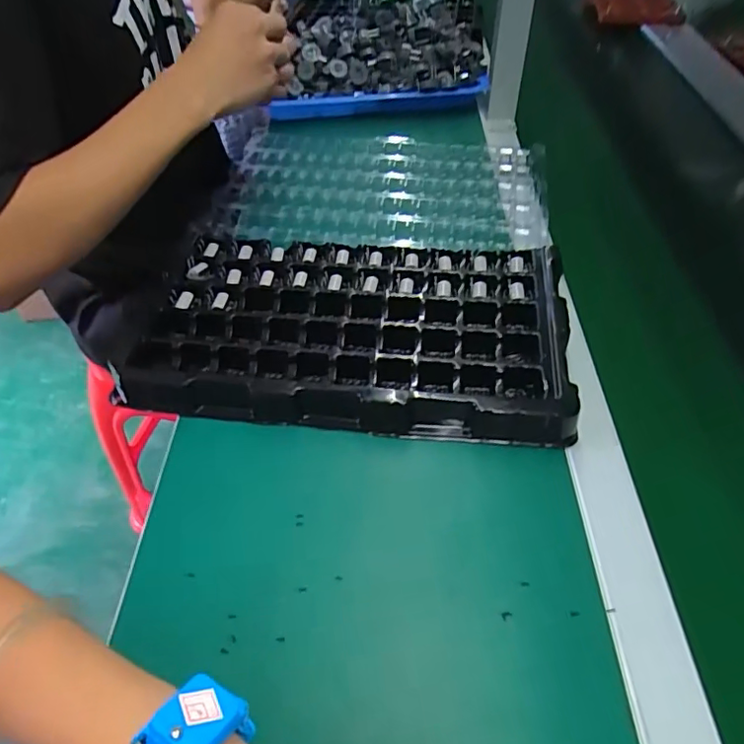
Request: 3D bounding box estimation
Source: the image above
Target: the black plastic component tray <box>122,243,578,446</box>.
[{"bbox_3d":[-0.017,-0.045,0.486,0.347,0.033,0.200,5,48,6],"label":"black plastic component tray"}]

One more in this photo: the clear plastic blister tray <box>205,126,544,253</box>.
[{"bbox_3d":[0.015,-0.219,0.659,0.352,0.026,0.230,5,48,6],"label":"clear plastic blister tray"}]

